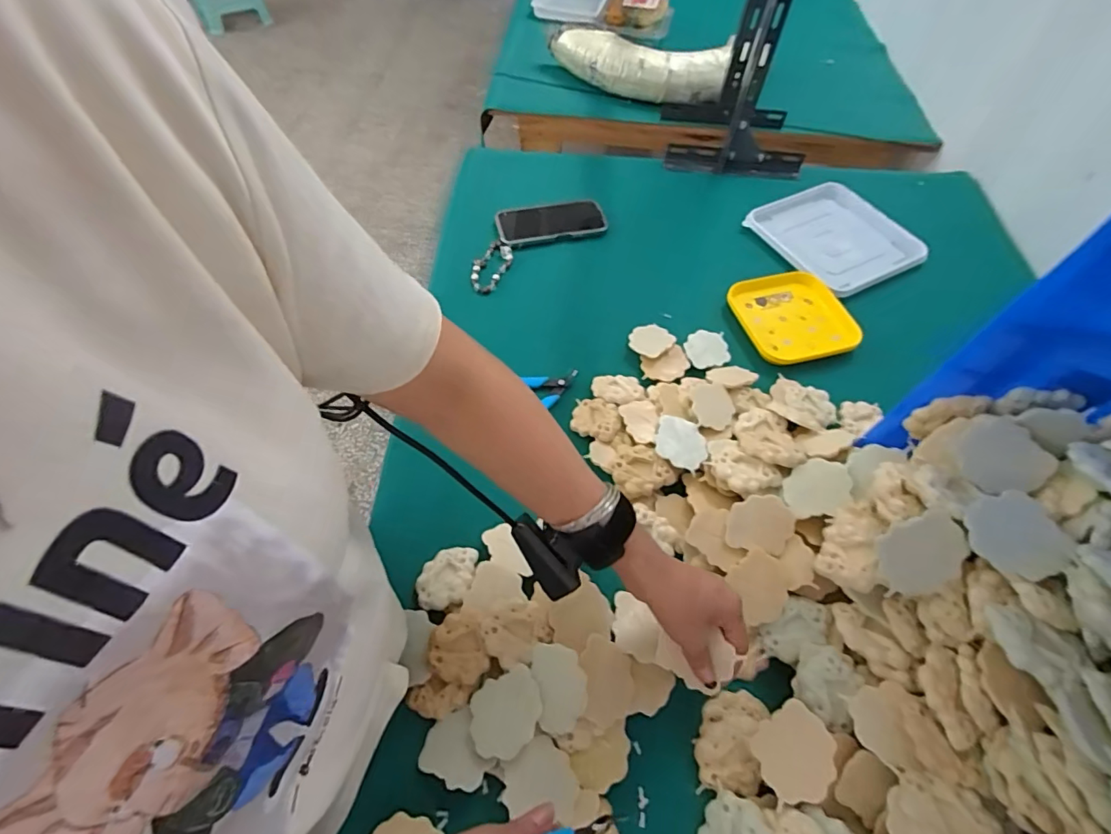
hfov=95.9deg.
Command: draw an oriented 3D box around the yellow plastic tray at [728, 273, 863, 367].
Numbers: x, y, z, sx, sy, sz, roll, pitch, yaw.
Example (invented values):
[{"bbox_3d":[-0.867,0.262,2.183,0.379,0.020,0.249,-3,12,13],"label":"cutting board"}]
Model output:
[{"bbox_3d":[0.334,-0.141,0.700,0.146,0.025,0.154,-17,60,-13],"label":"yellow plastic tray"}]

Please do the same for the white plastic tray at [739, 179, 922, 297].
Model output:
[{"bbox_3d":[0.441,-0.291,0.793,0.215,0.025,0.214,-21,61,-15],"label":"white plastic tray"}]

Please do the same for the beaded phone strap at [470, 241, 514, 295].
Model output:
[{"bbox_3d":[-0.097,-0.225,0.746,0.047,0.007,0.106,20,59,11],"label":"beaded phone strap"}]

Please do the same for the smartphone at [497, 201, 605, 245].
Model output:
[{"bbox_3d":[-0.008,-0.315,0.804,0.170,0.008,0.083,-10,62,-9],"label":"smartphone"}]

